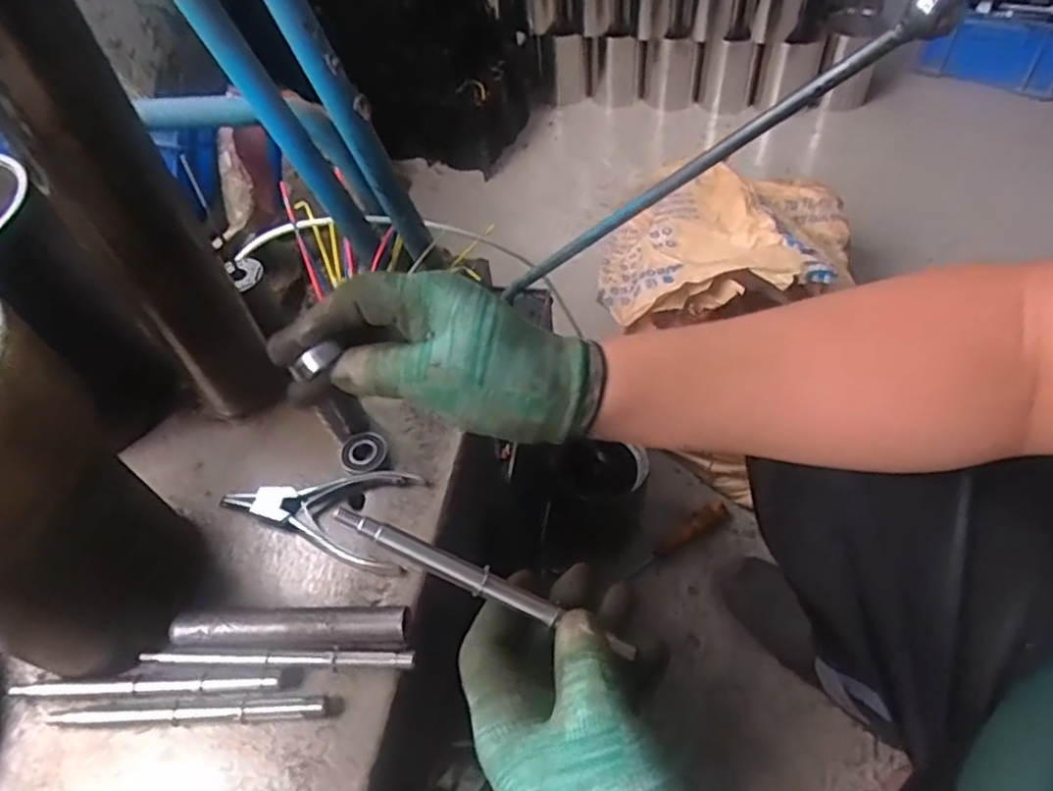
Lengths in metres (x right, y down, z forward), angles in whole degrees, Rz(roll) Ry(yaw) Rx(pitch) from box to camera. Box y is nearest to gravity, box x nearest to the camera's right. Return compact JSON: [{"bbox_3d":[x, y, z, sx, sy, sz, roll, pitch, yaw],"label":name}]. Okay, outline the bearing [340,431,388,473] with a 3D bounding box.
[{"bbox_3d":[-0.117,0.042,0.489,0.031,0.010,0.033,-3,53,4],"label":"bearing"}]

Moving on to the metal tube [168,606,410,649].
[{"bbox_3d":[-0.141,0.139,0.407,0.137,0.015,0.021,-2,53,4],"label":"metal tube"}]

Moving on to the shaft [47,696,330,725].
[{"bbox_3d":[-0.194,0.183,0.391,0.161,0.012,0.010,-4,53,3],"label":"shaft"}]

